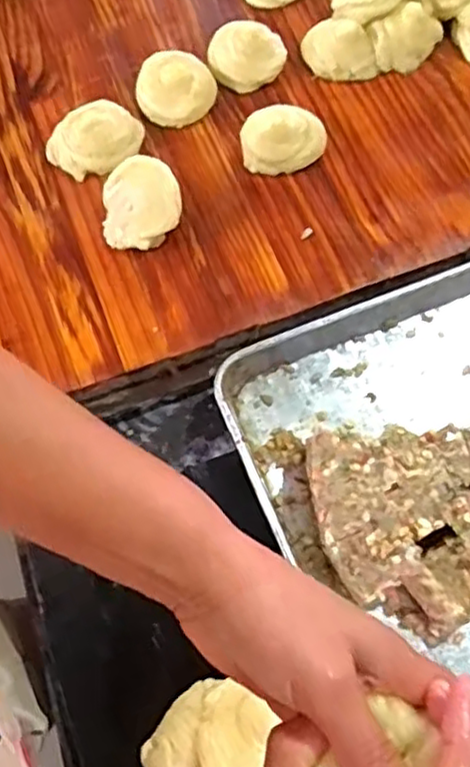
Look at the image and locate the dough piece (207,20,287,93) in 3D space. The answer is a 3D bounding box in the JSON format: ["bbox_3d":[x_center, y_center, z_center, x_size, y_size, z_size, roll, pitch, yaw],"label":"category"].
[{"bbox_3d":[0.012,-0.340,0.711,0.078,0.033,0.066,3,70,3],"label":"dough piece"}]

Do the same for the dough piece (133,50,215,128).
[{"bbox_3d":[-0.064,-0.306,0.711,0.077,0.021,0.083,-31,72,-9],"label":"dough piece"}]

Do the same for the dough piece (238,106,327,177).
[{"bbox_3d":[0.048,-0.240,0.677,0.081,0.032,0.066,3,70,3],"label":"dough piece"}]

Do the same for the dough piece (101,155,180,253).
[{"bbox_3d":[-0.089,-0.168,0.645,0.073,0.042,0.076,0,70,1],"label":"dough piece"}]

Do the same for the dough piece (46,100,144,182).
[{"bbox_3d":[-0.140,-0.245,0.691,0.088,0.028,0.069,-43,75,-13],"label":"dough piece"}]

